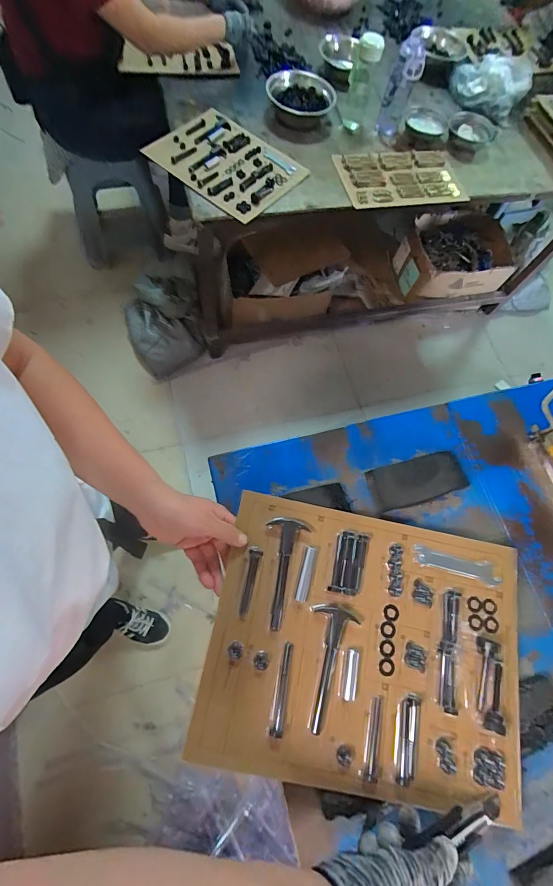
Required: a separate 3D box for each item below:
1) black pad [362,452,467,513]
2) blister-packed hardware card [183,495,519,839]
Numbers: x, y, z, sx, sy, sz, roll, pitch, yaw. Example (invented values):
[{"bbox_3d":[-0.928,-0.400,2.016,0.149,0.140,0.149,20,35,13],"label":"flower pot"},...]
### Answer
[{"bbox_3d":[0.213,0.055,0.542,0.144,0.027,0.062,-12,73,-8],"label":"black pad"},{"bbox_3d":[0.117,0.250,0.455,0.386,0.018,0.305,12,70,-1],"label":"blister-packed hardware card"}]

